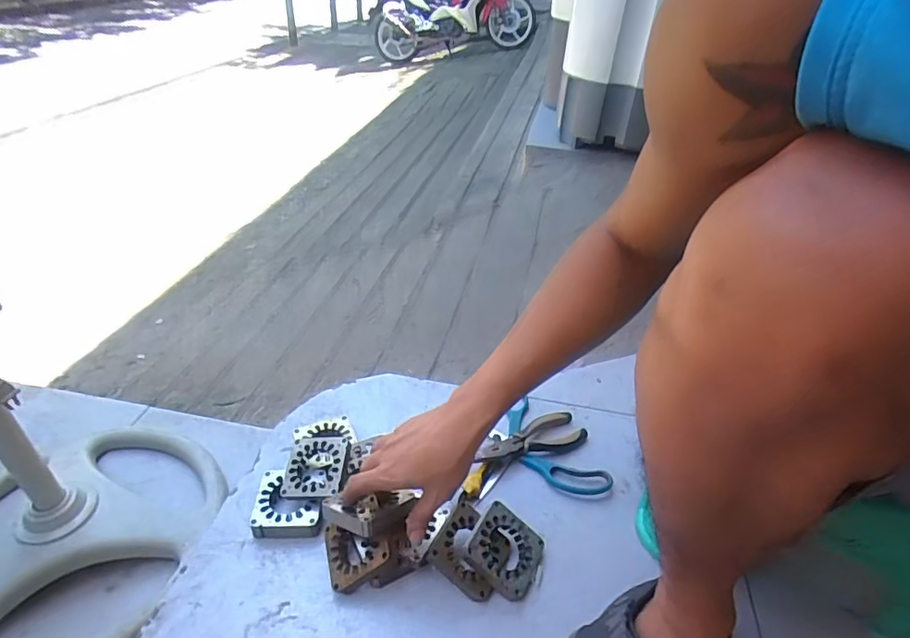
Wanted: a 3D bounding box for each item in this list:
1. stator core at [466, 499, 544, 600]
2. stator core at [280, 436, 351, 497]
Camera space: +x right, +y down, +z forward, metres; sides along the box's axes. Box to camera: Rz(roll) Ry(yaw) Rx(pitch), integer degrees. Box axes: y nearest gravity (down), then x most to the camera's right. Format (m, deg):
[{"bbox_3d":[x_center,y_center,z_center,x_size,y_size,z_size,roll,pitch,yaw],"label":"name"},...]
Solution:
[{"bbox_3d":[0.056,0.248,0.561,0.078,0.012,0.079,42,47,5],"label":"stator core"},{"bbox_3d":[-0.163,0.173,0.610,0.071,0.011,0.071,-4,51,12],"label":"stator core"}]

